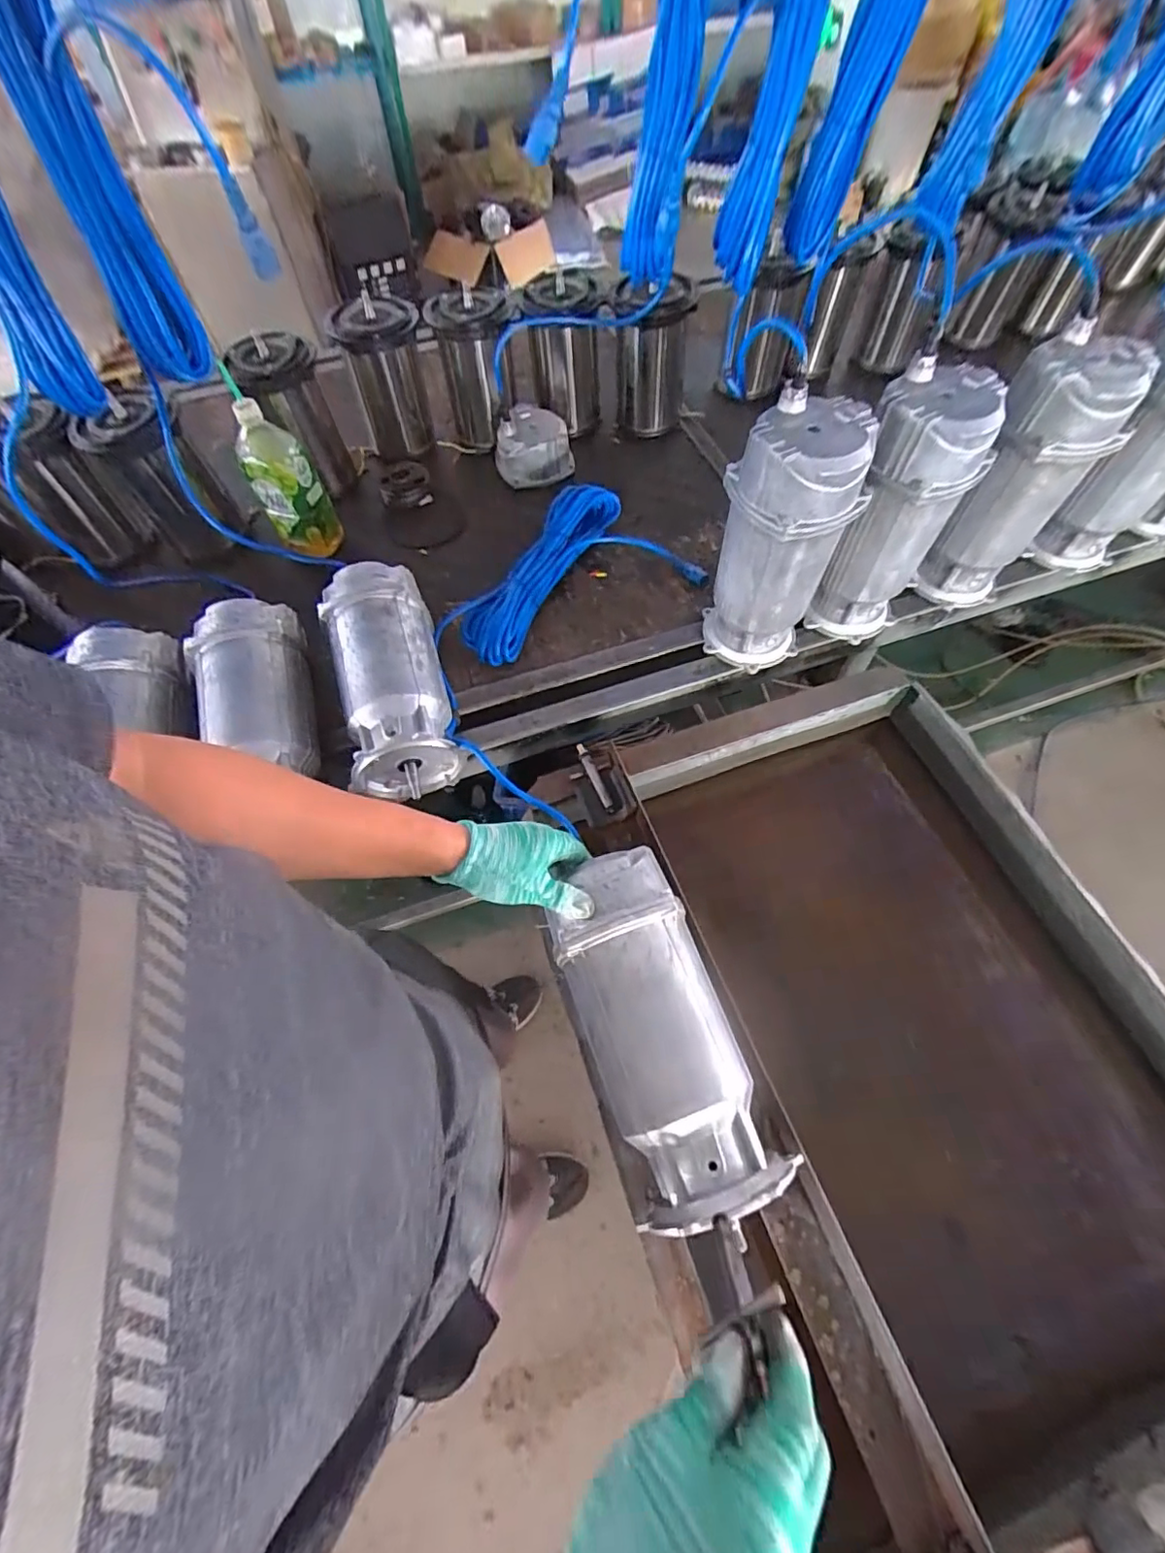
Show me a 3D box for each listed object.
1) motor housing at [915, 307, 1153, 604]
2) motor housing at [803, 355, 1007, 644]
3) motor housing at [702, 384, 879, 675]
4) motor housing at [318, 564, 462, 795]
[{"bbox_3d":[0.548,-0.364,0.722,0.130,0.297,0.110,31,67,17],"label":"motor housing"},{"bbox_3d":[0.376,-0.314,0.698,0.125,0.294,0.116,22,65,13],"label":"motor housing"},{"bbox_3d":[0.230,-0.267,0.682,0.140,0.302,0.121,22,65,13],"label":"motor housing"},{"bbox_3d":[-0.236,-0.123,0.705,0.122,0.113,0.307,-17,63,-7],"label":"motor housing"}]

